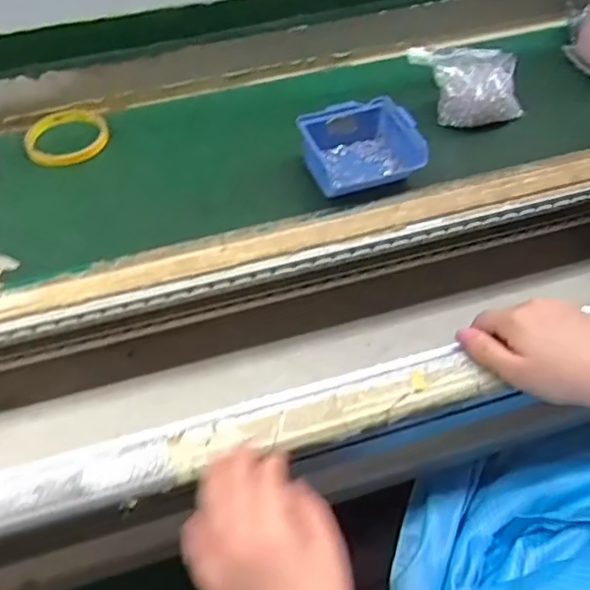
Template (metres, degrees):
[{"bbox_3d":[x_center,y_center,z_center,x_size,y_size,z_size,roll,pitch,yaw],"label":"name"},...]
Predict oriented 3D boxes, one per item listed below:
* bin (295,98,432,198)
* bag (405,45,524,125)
[{"bbox_3d":[0.063,-0.140,0.613,0.111,0.053,0.094,-8,52,-7],"label":"bin"},{"bbox_3d":[0.182,-0.228,0.671,0.092,0.051,0.101,-17,54,-13],"label":"bag"}]

